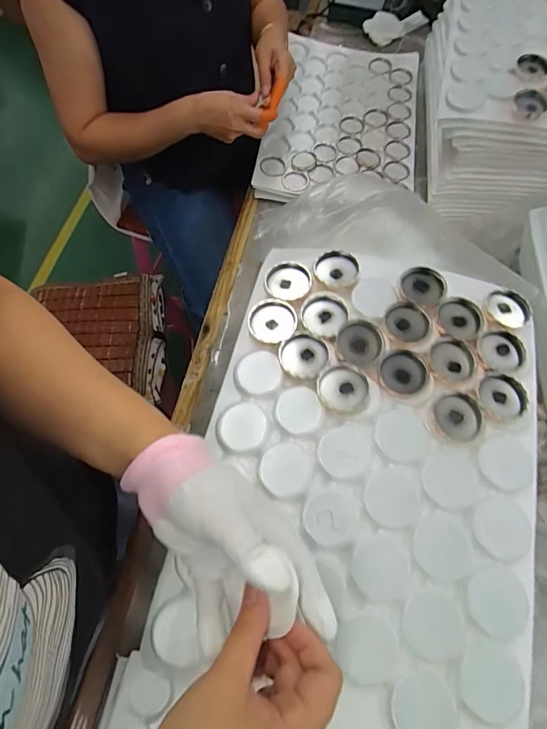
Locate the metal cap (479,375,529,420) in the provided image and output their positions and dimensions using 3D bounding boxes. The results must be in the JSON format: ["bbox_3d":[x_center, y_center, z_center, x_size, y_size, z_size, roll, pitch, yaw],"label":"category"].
[{"bbox_3d":[0.217,0.031,0.402,0.040,0.010,0.040,0,66,1],"label":"metal cap"}]

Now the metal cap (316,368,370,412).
[{"bbox_3d":[0.066,0.023,0.405,0.046,0.007,0.042,0,66,1],"label":"metal cap"}]

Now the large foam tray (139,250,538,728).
[{"bbox_3d":[0.087,0.084,0.391,0.291,0.033,0.409,13,66,8],"label":"large foam tray"}]

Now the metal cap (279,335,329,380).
[{"bbox_3d":[0.030,-0.007,0.420,0.047,0.007,0.045,0,66,1],"label":"metal cap"}]

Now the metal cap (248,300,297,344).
[{"bbox_3d":[-0.001,-0.044,0.437,0.048,0.009,0.053,-4,66,-1],"label":"metal cap"}]

